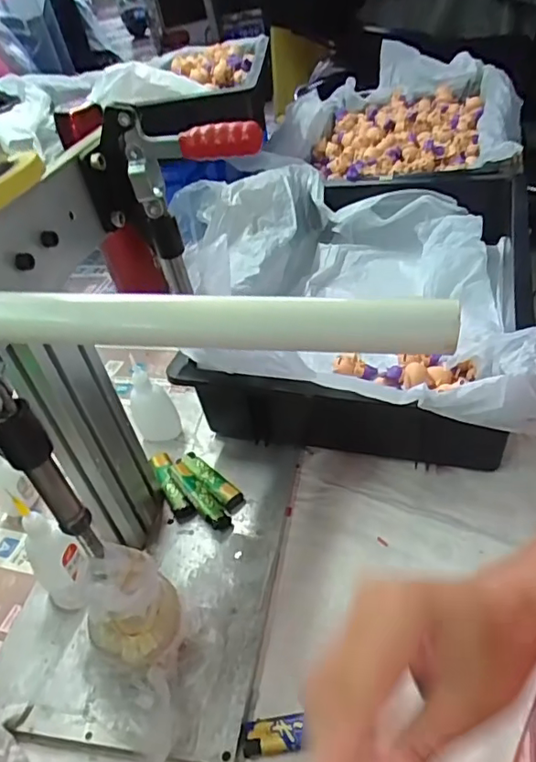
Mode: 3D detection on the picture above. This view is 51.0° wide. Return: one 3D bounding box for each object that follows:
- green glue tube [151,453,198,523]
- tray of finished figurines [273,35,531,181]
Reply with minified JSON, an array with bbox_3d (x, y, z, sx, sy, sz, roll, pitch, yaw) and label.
[{"bbox_3d":[-0.090,0.095,0.522,0.018,0.022,0.082,-22,38,-16],"label":"green glue tube"},{"bbox_3d":[0.226,-0.452,0.940,0.372,0.099,0.469,6,39,20],"label":"tray of finished figurines"}]

